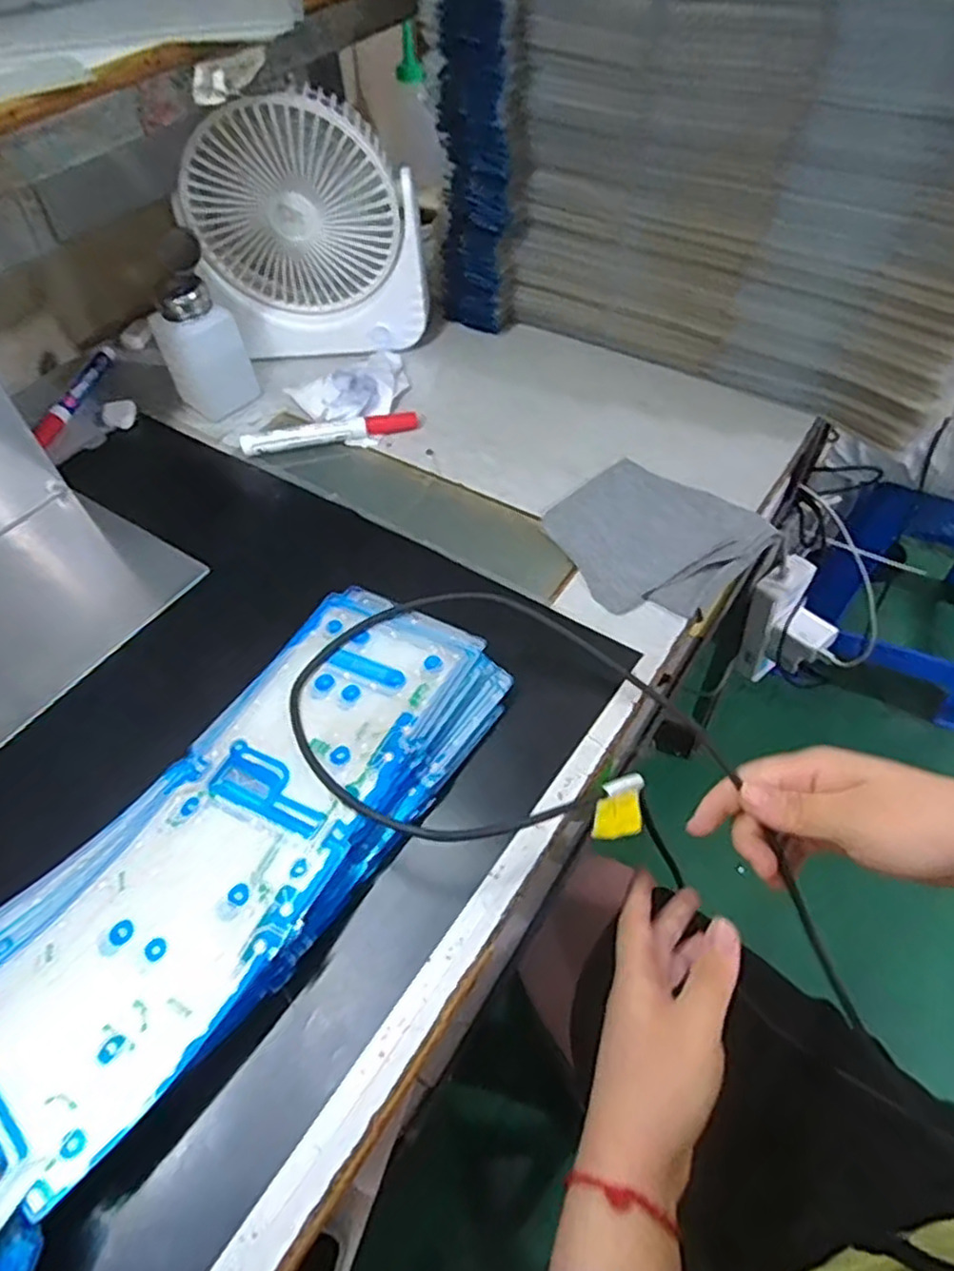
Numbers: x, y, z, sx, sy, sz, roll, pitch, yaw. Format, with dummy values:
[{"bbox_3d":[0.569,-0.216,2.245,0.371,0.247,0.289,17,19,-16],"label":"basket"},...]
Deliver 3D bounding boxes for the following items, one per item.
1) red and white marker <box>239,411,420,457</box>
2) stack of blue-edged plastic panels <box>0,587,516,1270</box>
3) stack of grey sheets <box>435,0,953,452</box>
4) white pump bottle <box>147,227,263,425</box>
[{"bbox_3d":[-0.116,-0.160,0.562,0.138,0.017,0.020,-13,53,-6],"label":"red and white marker"},{"bbox_3d":[-0.168,0.152,0.322,0.163,0.033,0.462,24,58,21],"label":"stack of blue-edged plastic panels"},{"bbox_3d":[0.172,-0.325,0.507,0.424,0.265,0.166,22,57,20],"label":"stack of grey sheets"},{"bbox_3d":[-0.225,-0.242,0.567,0.059,0.118,0.057,-32,57,-19],"label":"white pump bottle"}]

